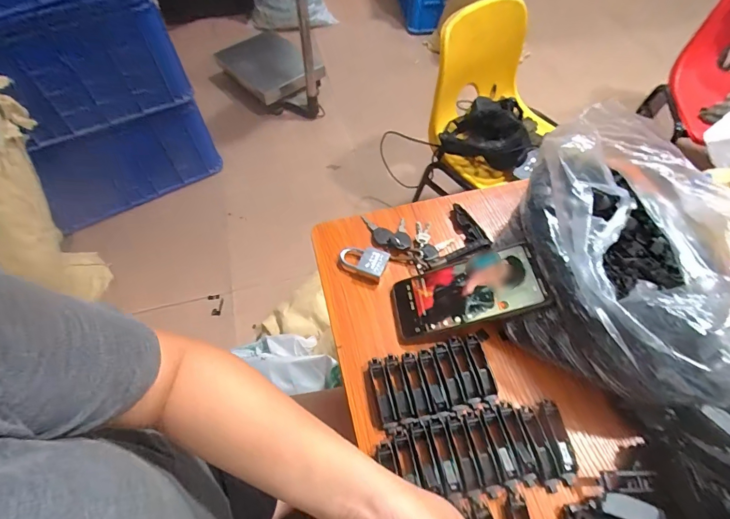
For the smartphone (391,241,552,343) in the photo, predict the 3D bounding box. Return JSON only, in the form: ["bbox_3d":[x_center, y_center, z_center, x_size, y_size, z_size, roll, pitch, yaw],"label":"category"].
[{"bbox_3d":[0.111,0.037,0.438,0.167,0.009,0.079,-20,56,15],"label":"smartphone"}]

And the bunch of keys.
[{"bbox_3d":[0.051,-0.031,0.512,0.112,0.016,0.068,28,62,18],"label":"bunch of keys"}]

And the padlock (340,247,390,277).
[{"bbox_3d":[-0.002,0.001,0.493,0.059,0.019,0.034,19,59,13],"label":"padlock"}]

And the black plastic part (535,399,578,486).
[{"bbox_3d":[0.186,0.178,0.379,0.022,0.018,0.072,-5,57,-2],"label":"black plastic part"}]

